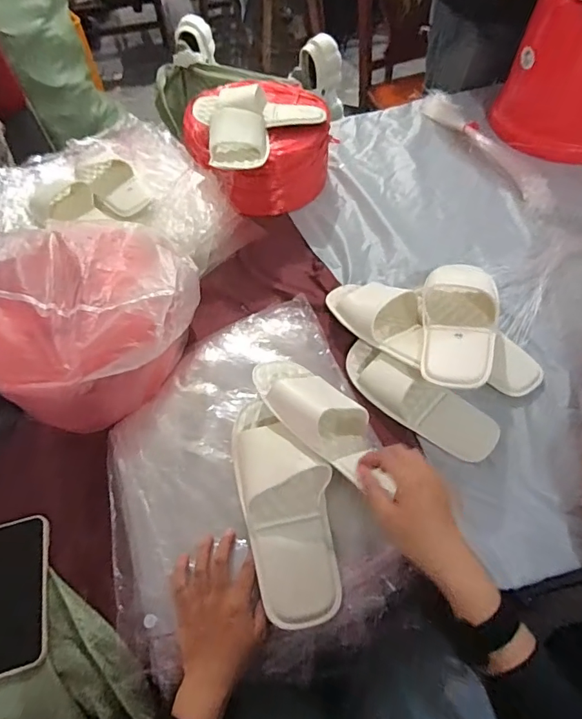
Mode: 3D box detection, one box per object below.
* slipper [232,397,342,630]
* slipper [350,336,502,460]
[{"bbox_3d":[-0.005,0.162,0.523,0.103,0.056,0.255,-15,65,-6],"label":"slipper"},{"bbox_3d":[0.175,0.049,0.620,0.231,0.046,0.090,29,63,21],"label":"slipper"}]

